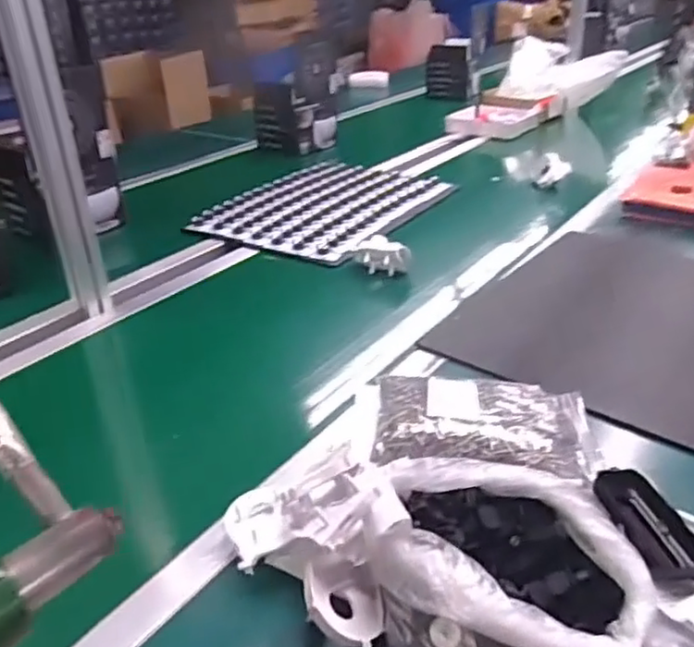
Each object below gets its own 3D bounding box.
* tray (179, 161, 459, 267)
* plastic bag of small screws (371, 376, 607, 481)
[{"bbox_3d":[-0.040,-0.247,1.339,0.354,0.024,0.482,18,35,30],"label":"tray"},{"bbox_3d":[0.144,0.096,0.675,0.223,0.039,0.144,2,30,6],"label":"plastic bag of small screws"}]

